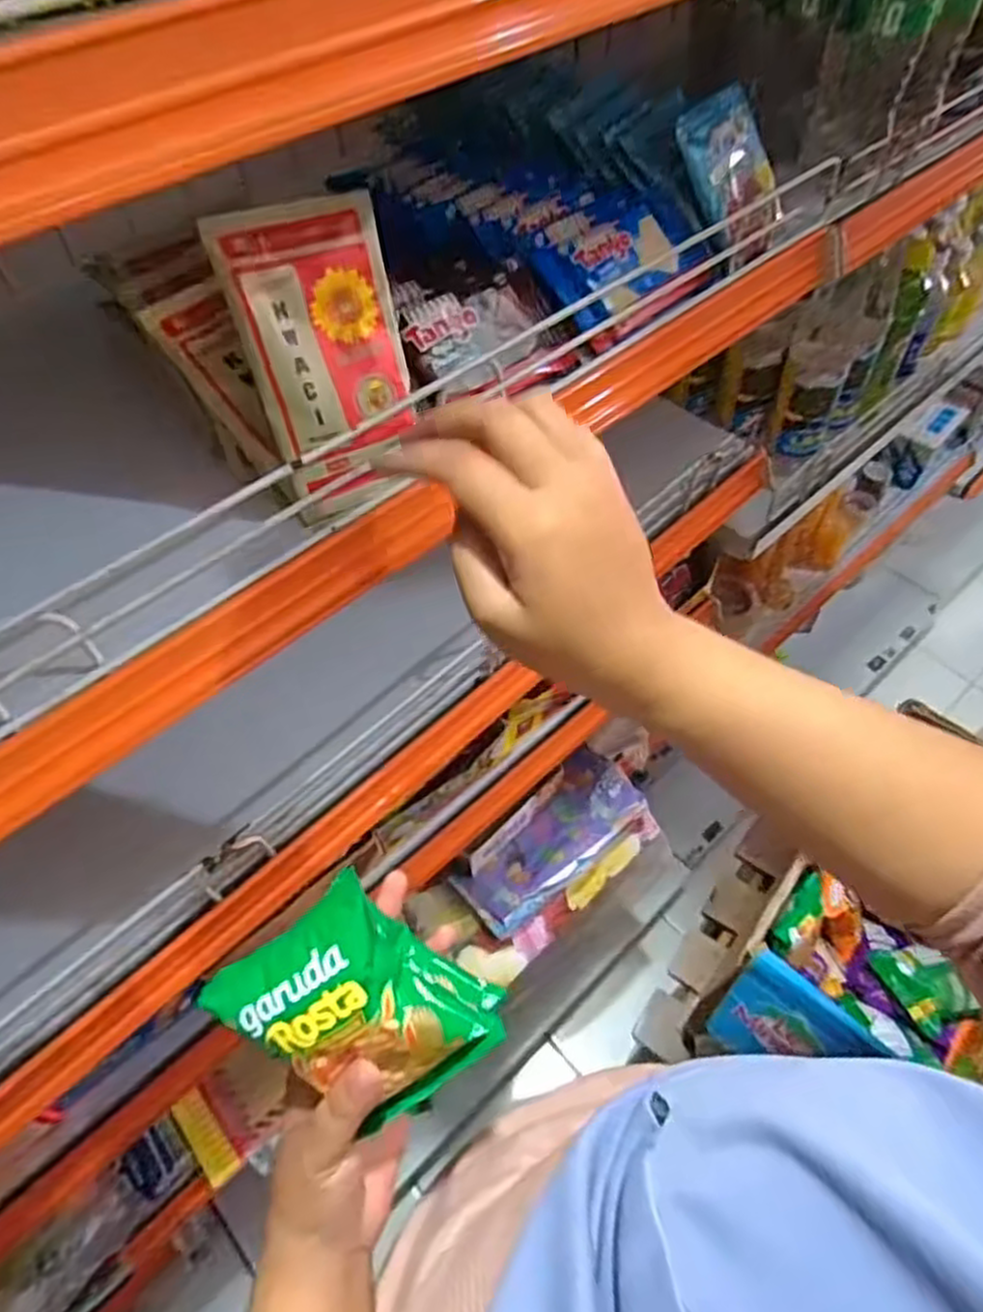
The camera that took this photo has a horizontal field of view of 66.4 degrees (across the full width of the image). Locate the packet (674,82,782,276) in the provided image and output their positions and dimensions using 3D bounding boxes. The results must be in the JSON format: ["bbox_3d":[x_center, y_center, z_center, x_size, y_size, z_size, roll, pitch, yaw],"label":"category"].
[{"bbox_3d":[0.153,-0.298,0.469,0.066,0.094,0.011,-38,23,-21],"label":"packet"}]

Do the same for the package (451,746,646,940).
[{"bbox_3d":[0.071,0.213,0.892,0.245,0.052,0.093,-39,62,-23],"label":"package"}]

